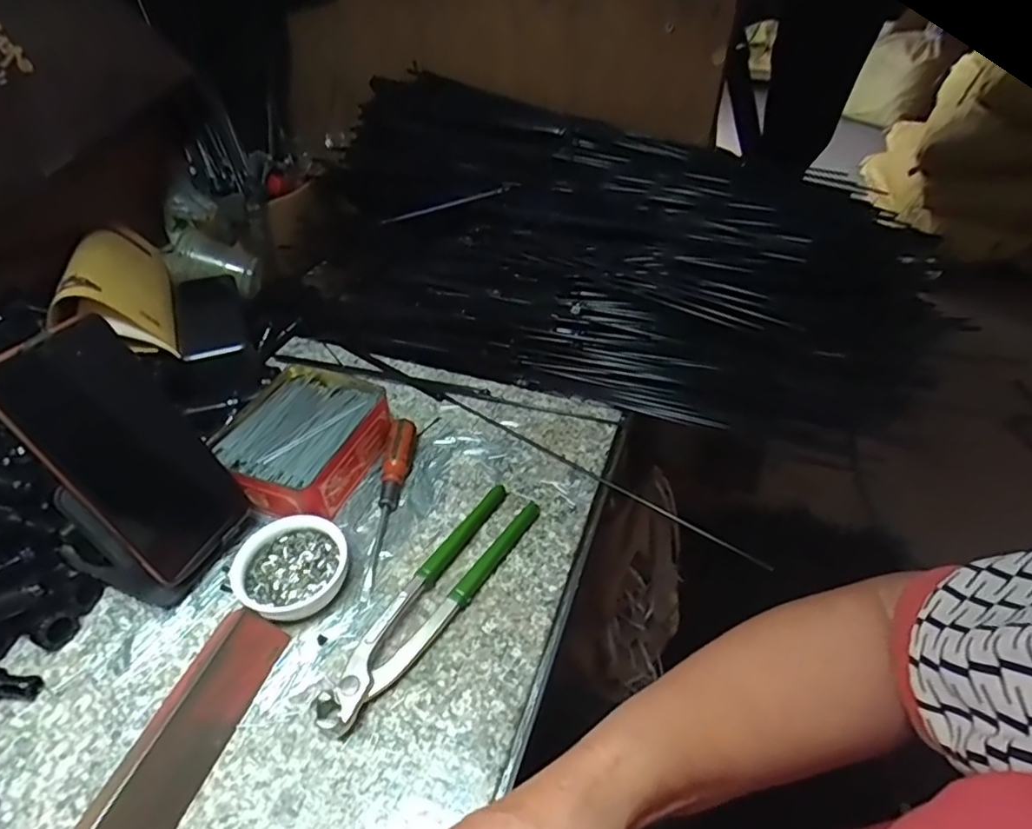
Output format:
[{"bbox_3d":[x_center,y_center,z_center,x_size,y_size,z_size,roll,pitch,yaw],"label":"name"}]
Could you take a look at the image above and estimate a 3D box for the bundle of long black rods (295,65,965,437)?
[{"bbox_3d":[0.071,-0.162,0.599,0.639,0.084,0.314,19,81,17],"label":"bundle of long black rods"}]

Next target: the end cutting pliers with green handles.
[{"bbox_3d":[-0.053,0.118,0.396,0.043,0.018,0.197,23,49,23],"label":"end cutting pliers with green handles"}]

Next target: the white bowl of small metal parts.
[{"bbox_3d":[-0.152,0.105,0.405,0.071,0.024,0.067,0,44,0],"label":"white bowl of small metal parts"}]

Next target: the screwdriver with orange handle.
[{"bbox_3d":[-0.096,0.064,0.450,0.019,0.020,0.152,2,44,3],"label":"screwdriver with orange handle"}]

